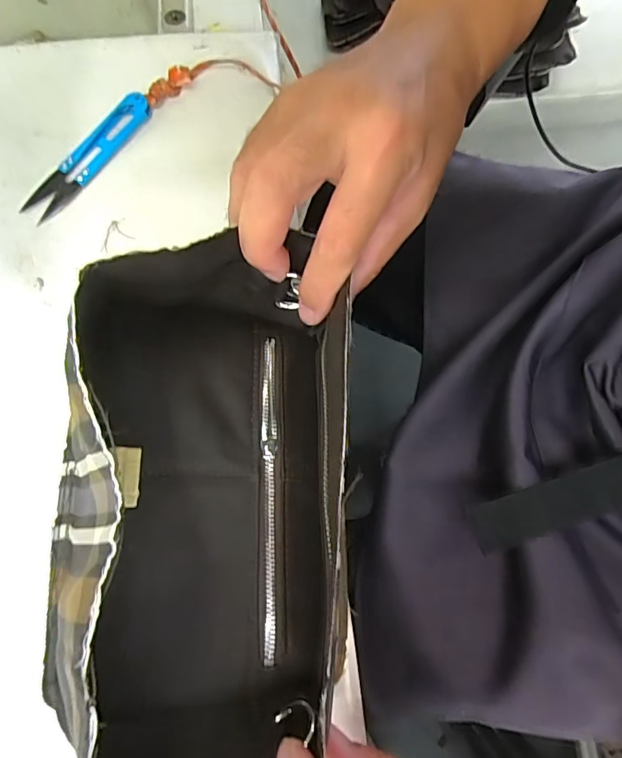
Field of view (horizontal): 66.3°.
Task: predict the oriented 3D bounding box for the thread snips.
[{"bbox_3d":[-0.138,-0.138,0.293,0.022,0.012,0.099,38,78,11],"label":"thread snips"}]

